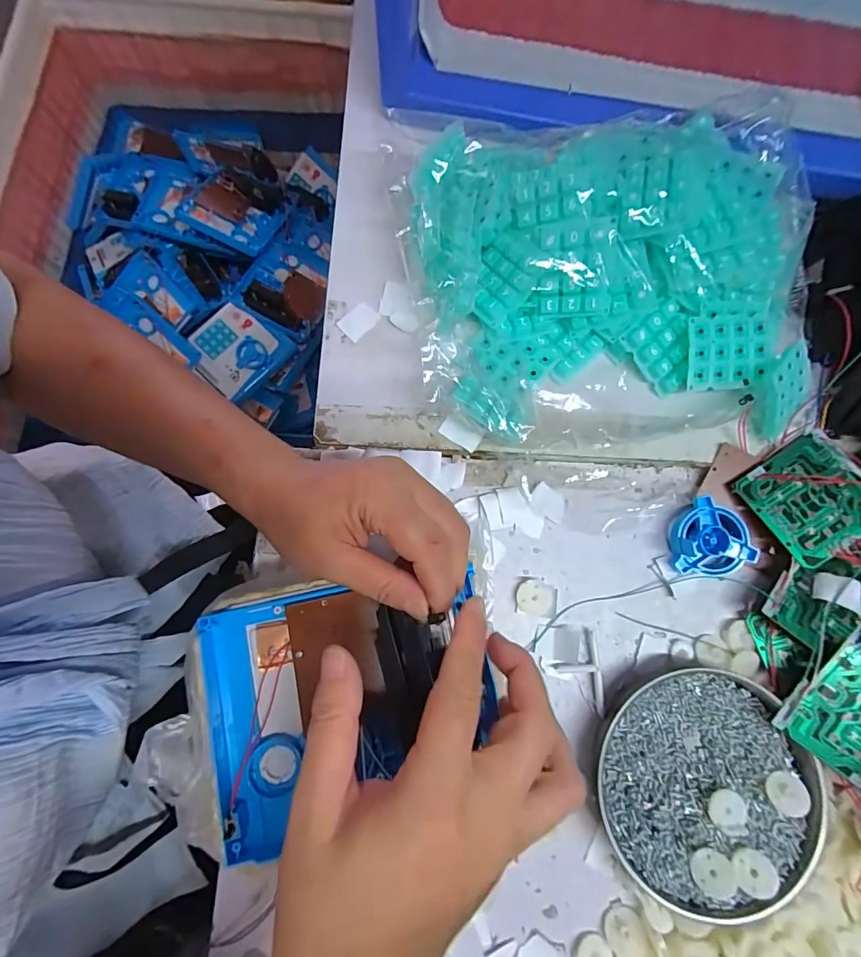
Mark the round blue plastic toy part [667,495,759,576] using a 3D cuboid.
[{"bbox_3d":[0.198,0.041,0.309,0.052,0.016,0.051,2,79,-1],"label":"round blue plastic toy part"}]

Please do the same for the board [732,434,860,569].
[{"bbox_3d":[0.263,0.015,0.304,0.067,0.010,0.072,-31,81,-7],"label":"board"}]

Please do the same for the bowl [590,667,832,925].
[{"bbox_3d":[0.174,0.195,0.278,0.131,0.021,0.126,0,79,-1],"label":"bowl"}]

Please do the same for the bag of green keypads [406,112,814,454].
[{"bbox_3d":[0.131,-0.143,0.310,0.287,0.063,0.236,-5,79,-2],"label":"bag of green keypads"}]

